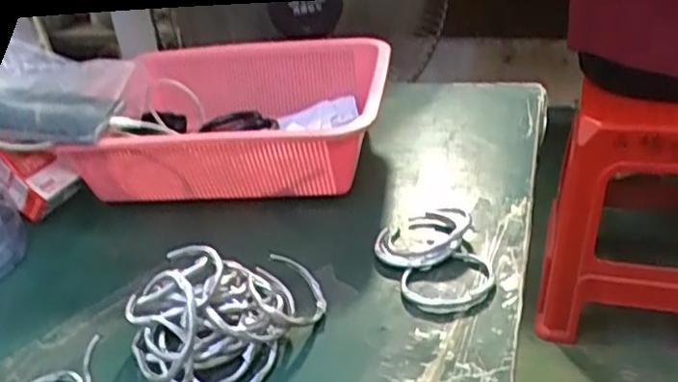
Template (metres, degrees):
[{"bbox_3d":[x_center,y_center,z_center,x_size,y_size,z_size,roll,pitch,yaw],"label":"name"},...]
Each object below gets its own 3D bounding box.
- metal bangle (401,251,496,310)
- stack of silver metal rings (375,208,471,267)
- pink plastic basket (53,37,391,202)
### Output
[{"bbox_3d":[0.081,0.064,0.481,0.072,0.008,0.052,-17,31,-16],"label":"metal bangle"},{"bbox_3d":[0.065,0.034,0.522,0.059,0.026,0.073,17,38,35],"label":"stack of silver metal rings"},{"bbox_3d":[-0.088,-0.070,0.641,0.259,0.103,0.196,-1,31,11],"label":"pink plastic basket"}]

